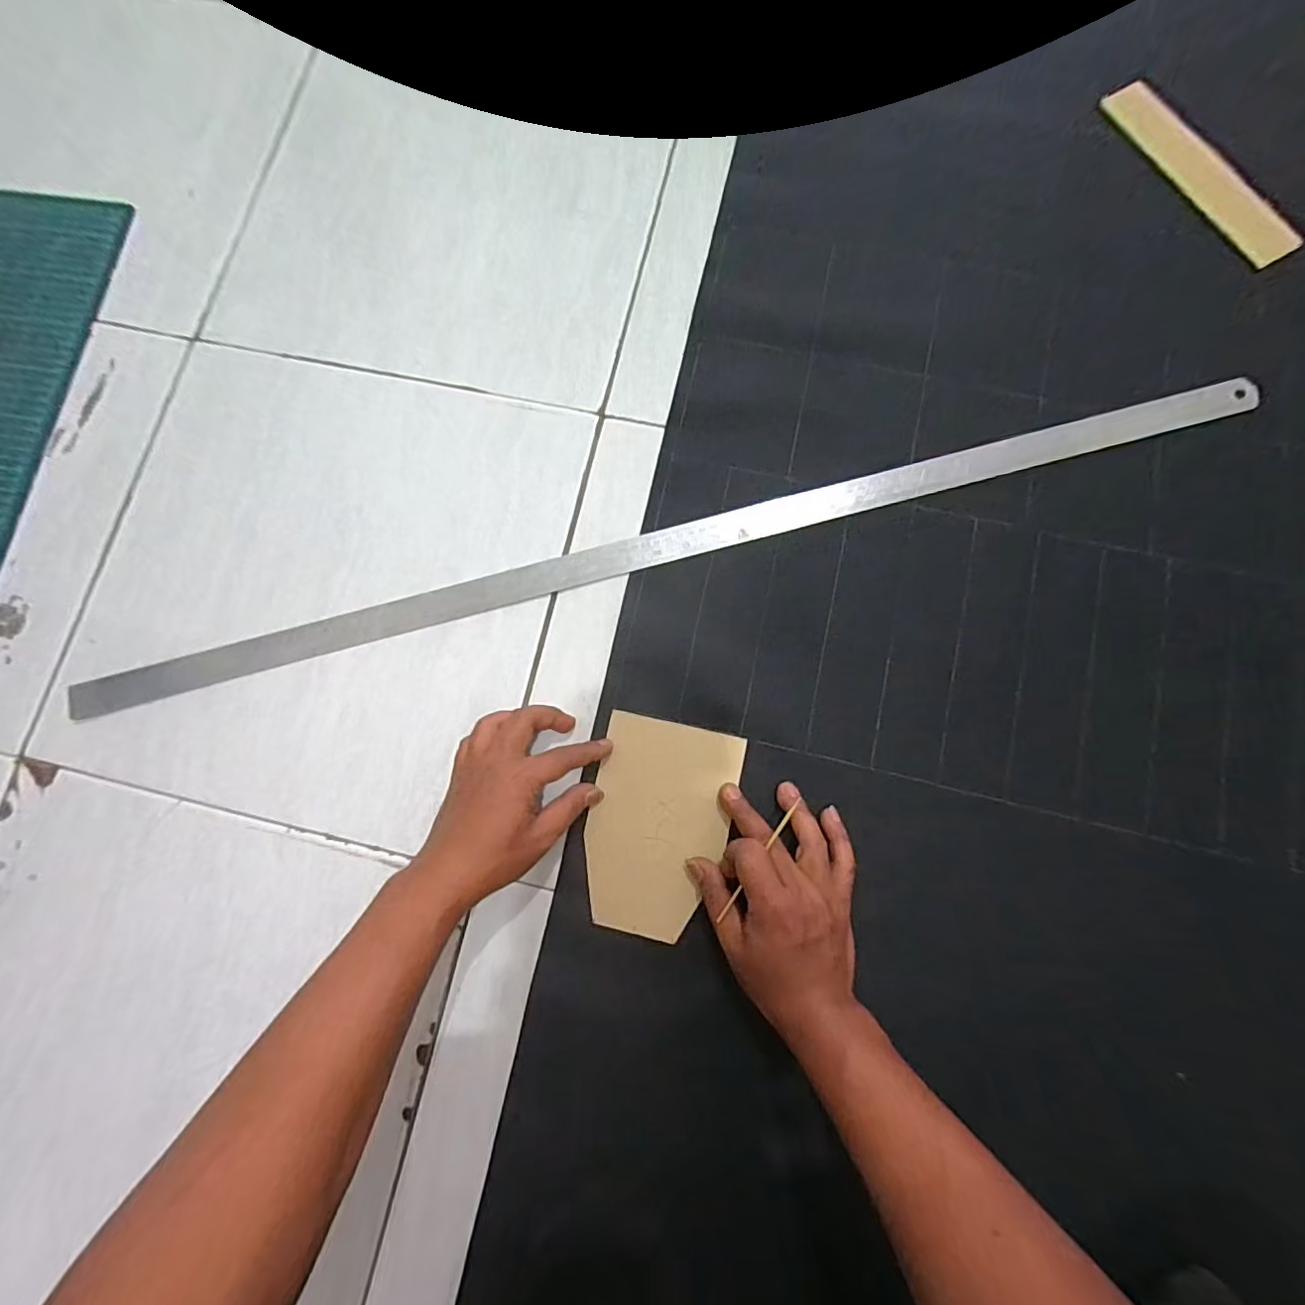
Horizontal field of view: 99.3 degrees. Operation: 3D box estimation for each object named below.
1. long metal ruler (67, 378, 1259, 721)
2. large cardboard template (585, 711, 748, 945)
[{"bbox_3d":[0.004,-0.088,0.471,1.003,0.009,0.032,-15,78,0],"label":"long metal ruler"},{"bbox_3d":[0.005,0.133,0.428,0.105,0.005,0.157,12,80,3],"label":"large cardboard template"}]

